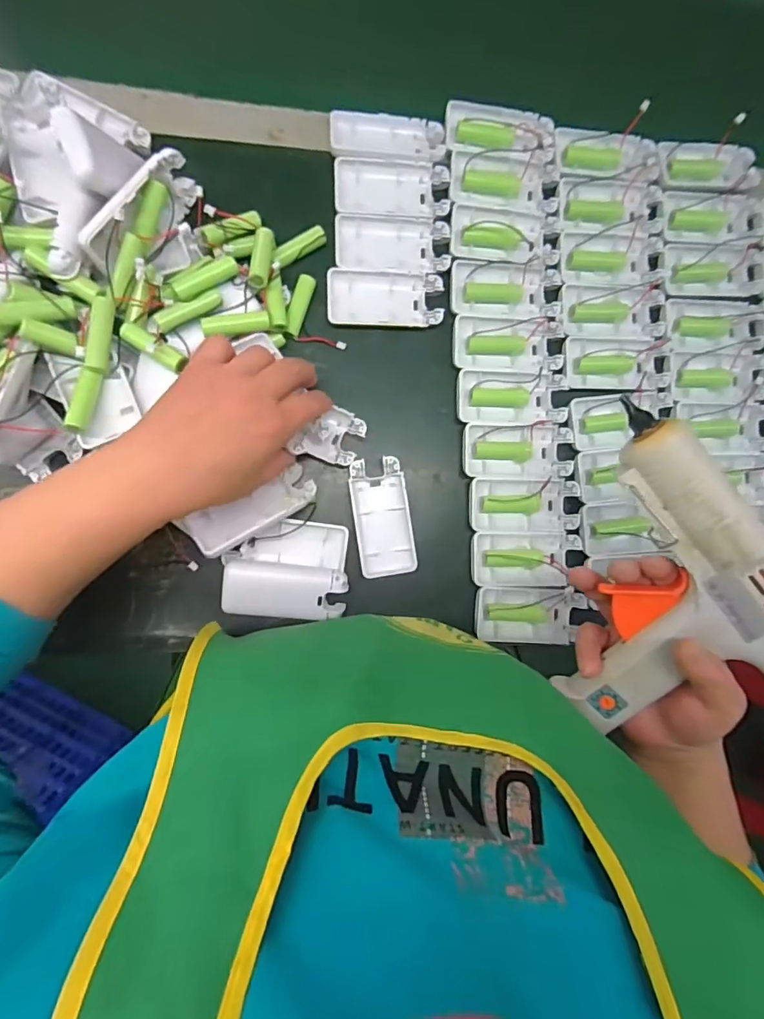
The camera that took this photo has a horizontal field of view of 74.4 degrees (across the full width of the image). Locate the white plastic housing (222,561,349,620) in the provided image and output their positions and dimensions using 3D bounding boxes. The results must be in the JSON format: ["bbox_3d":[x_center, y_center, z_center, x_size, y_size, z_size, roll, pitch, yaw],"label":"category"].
[{"bbox_3d":[-0.075,0.063,0.395,0.093,0.020,0.041,5,89,-8],"label":"white plastic housing"}]

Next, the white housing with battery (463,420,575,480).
[{"bbox_3d":[0.114,-0.049,0.428,0.092,0.024,0.047,-3,90,-8],"label":"white housing with battery"}]

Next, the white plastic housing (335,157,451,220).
[{"bbox_3d":[0.008,-0.261,0.415,0.092,0.013,0.046,1,89,-8],"label":"white plastic housing"}]

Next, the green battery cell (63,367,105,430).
[{"bbox_3d":[-0.206,-0.075,0.347,0.014,0.014,0.049,11,68,-7],"label":"green battery cell"}]

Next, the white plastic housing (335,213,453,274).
[{"bbox_3d":[0.008,-0.212,0.409,0.091,0.014,0.044,2,89,-8],"label":"white plastic housing"}]

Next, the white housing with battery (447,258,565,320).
[{"bbox_3d":[0.104,-0.184,0.428,0.094,0.016,0.045,-2,90,-8],"label":"white housing with battery"}]

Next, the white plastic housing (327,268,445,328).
[{"bbox_3d":[0.003,-0.173,0.417,0.093,0.015,0.044,-1,89,-8],"label":"white plastic housing"}]

